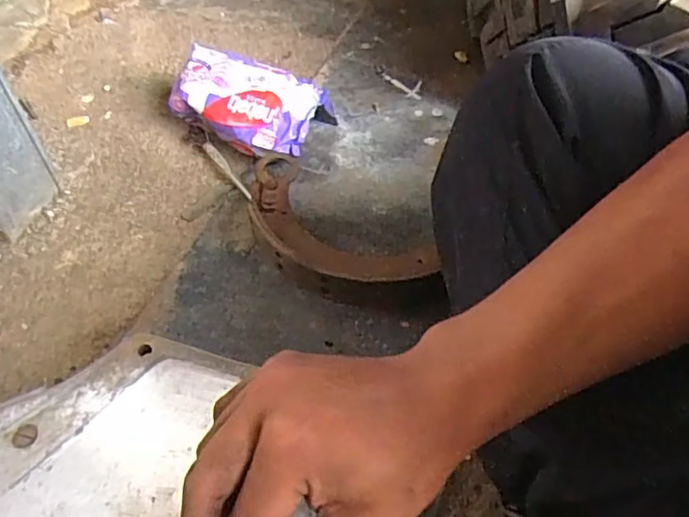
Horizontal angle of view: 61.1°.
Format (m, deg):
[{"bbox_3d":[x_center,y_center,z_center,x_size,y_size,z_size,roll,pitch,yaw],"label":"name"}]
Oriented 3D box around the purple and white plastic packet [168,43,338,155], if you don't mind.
[{"bbox_3d":[-0.102,-0.169,0.631,0.155,0.074,0.096,25,57,17],"label":"purple and white plastic packet"}]

